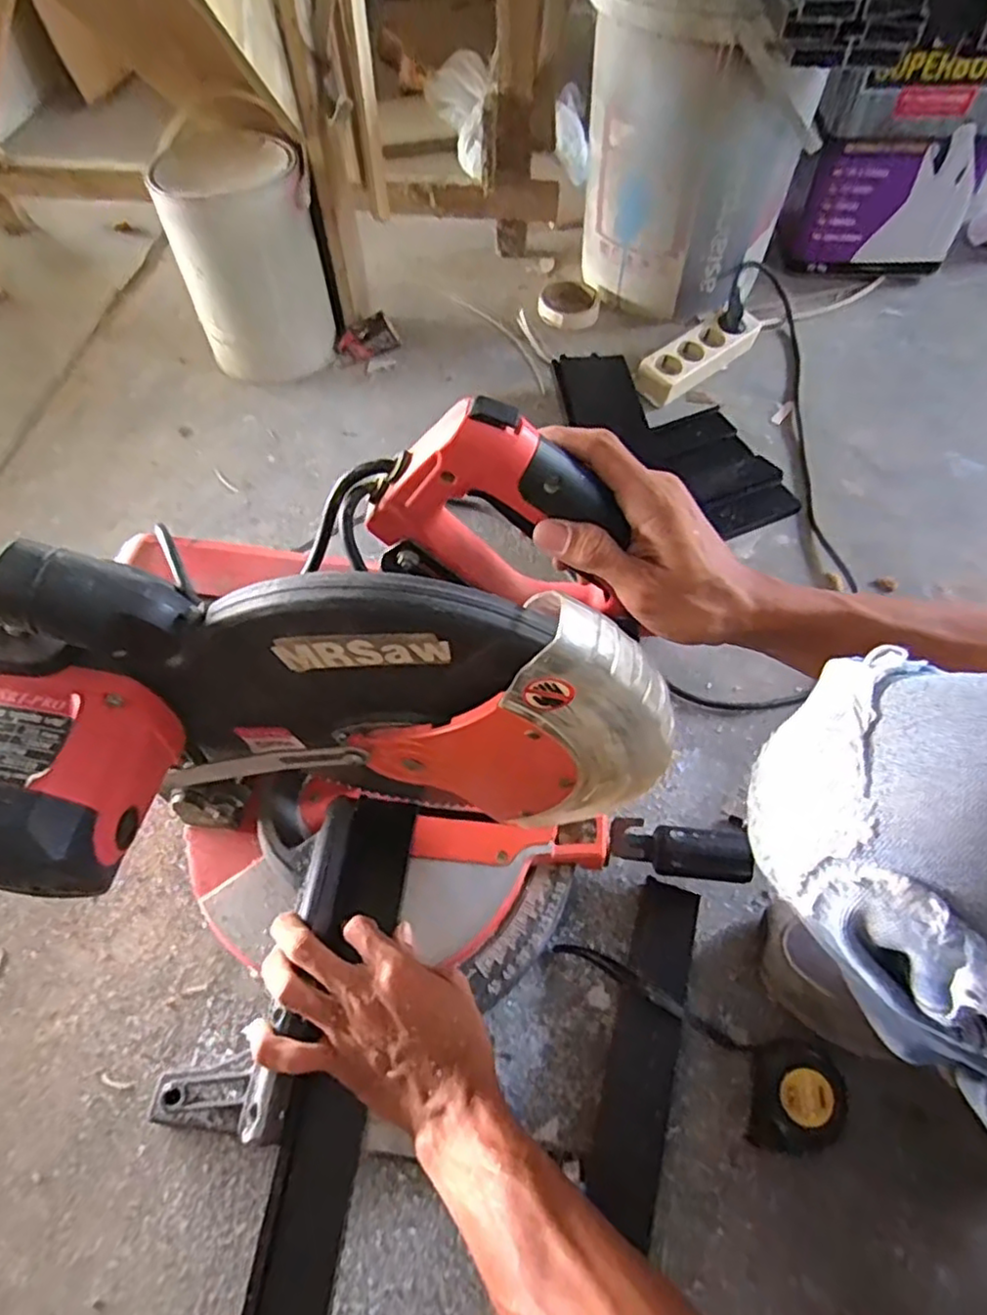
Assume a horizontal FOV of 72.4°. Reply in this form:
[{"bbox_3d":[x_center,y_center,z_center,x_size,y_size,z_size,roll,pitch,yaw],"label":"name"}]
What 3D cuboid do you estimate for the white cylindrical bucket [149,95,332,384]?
[{"bbox_3d":[-0.313,-0.519,0.862,0.174,0.254,0.183,-14,58,-9],"label":"white cylindrical bucket"}]

